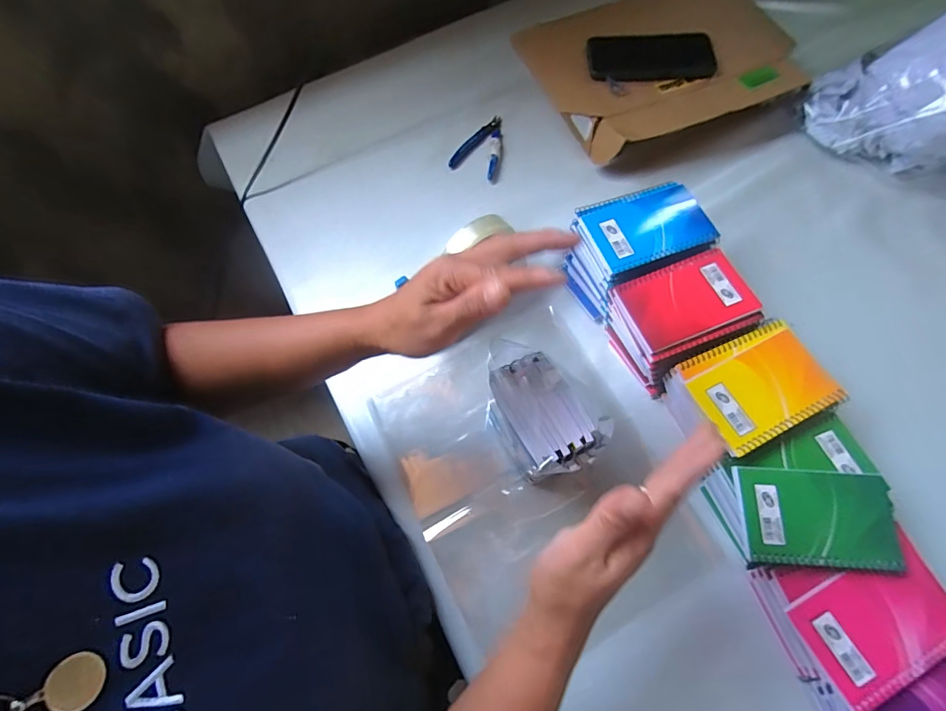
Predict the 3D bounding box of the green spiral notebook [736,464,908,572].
[{"bbox_3d":[0.311,0.146,0.384,0.132,0.012,0.080,2,68,5],"label":"green spiral notebook"}]

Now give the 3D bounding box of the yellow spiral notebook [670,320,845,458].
[{"bbox_3d":[0.281,0.028,0.418,0.127,0.010,0.099,-24,68,-5],"label":"yellow spiral notebook"}]

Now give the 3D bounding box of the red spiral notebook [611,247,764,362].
[{"bbox_3d":[0.225,-0.055,0.446,0.132,0.010,0.088,-21,68,-4],"label":"red spiral notebook"}]

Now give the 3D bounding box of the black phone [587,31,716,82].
[{"bbox_3d":[0.252,-0.422,0.599,0.174,0.015,0.071,-3,68,3],"label":"black phone"}]

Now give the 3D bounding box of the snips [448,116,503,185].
[{"bbox_3d":[0.022,-0.314,0.638,0.073,0.016,0.110,23,72,13],"label":"snips"}]

